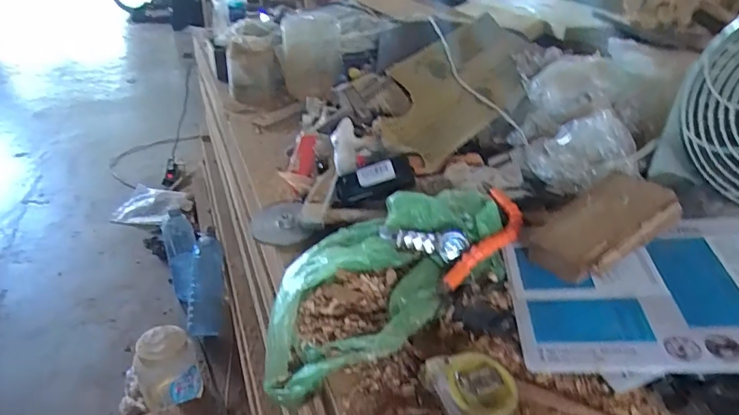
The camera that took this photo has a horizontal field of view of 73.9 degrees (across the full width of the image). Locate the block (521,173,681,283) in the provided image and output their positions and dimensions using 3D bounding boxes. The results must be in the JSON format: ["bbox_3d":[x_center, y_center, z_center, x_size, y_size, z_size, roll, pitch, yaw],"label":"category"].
[{"bbox_3d":[0.259,0.020,0.549,0.184,0.051,0.084,-22,38,-28],"label":"block"}]

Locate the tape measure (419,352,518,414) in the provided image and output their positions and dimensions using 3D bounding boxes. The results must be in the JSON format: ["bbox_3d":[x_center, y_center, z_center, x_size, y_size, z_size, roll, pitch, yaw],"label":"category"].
[{"bbox_3d":[0.087,0.152,0.408,0.065,0.033,0.069,-8,32,-17],"label":"tape measure"}]

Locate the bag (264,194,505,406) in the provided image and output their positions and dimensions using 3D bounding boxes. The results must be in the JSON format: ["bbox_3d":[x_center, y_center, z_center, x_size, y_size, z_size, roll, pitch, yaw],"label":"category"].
[{"bbox_3d":[0.016,0.081,0.540,0.313,0.093,0.167,-24,39,-29],"label":"bag"}]

